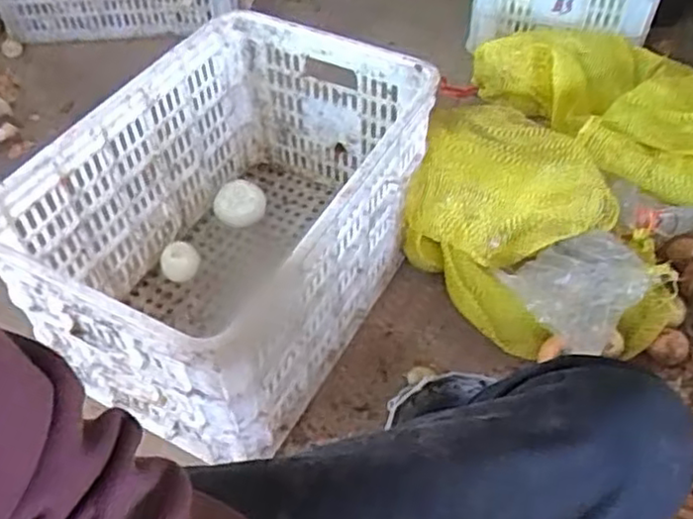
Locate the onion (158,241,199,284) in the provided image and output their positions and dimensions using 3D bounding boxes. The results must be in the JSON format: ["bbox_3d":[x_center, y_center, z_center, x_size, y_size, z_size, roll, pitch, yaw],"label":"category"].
[{"bbox_3d":[-0.245,0.004,1.011,0.056,0.042,0.048,-16,50,-14],"label":"onion"}]

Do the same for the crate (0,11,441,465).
[{"bbox_3d":[-0.147,-0.052,0.909,0.354,0.281,0.483,25,53,21],"label":"crate"}]

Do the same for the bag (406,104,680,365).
[{"bbox_3d":[0.259,-0.034,0.931,0.368,0.166,0.256,22,52,19],"label":"bag"}]

